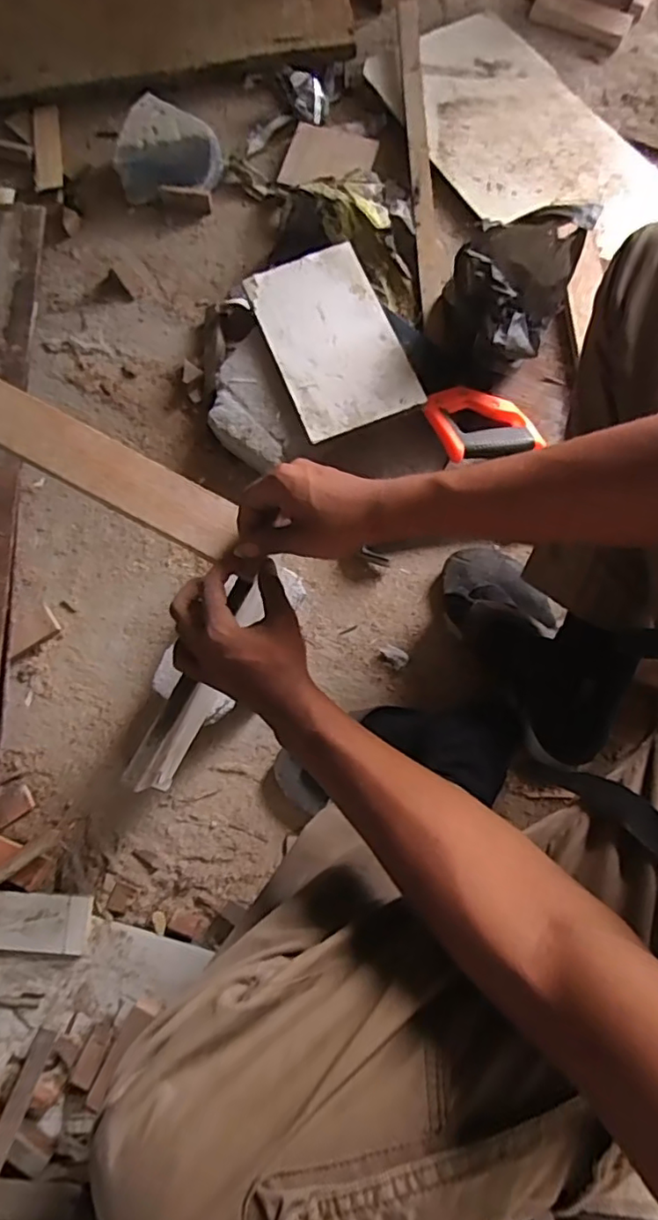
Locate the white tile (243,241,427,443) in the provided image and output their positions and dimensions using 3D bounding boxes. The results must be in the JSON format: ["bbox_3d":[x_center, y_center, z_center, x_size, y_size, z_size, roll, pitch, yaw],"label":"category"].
[{"bbox_3d":[0.005,-0.337,0.728,0.144,0.012,0.247,-21,77,-4],"label":"white tile"}]

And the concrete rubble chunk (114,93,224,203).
[{"bbox_3d":[-0.233,-0.674,0.862,0.149,0.070,0.121,-6,79,-1],"label":"concrete rubble chunk"}]

